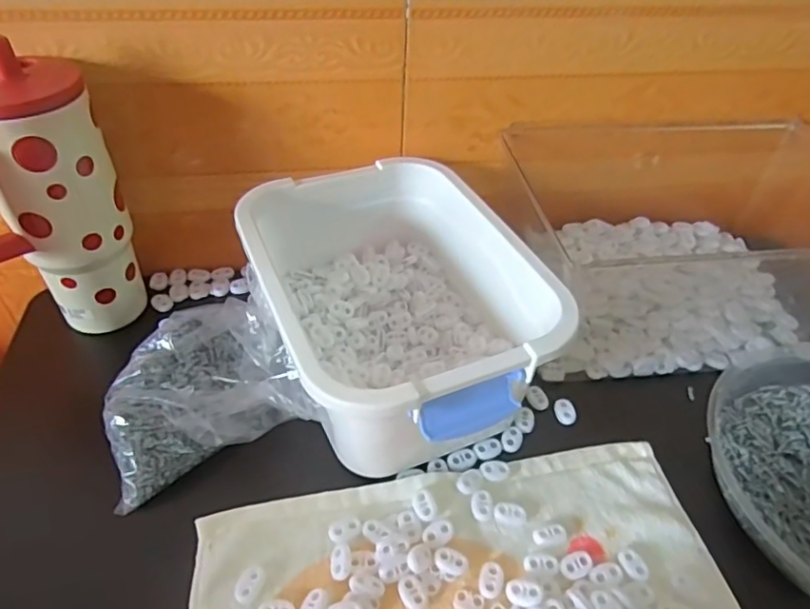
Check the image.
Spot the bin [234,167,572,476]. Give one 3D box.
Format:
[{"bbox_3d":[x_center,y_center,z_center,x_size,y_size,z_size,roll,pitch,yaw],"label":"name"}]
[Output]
[{"bbox_3d":[-0.011,0.008,0.457,0.187,0.125,0.253,-16,47,-20],"label":"bin"}]

